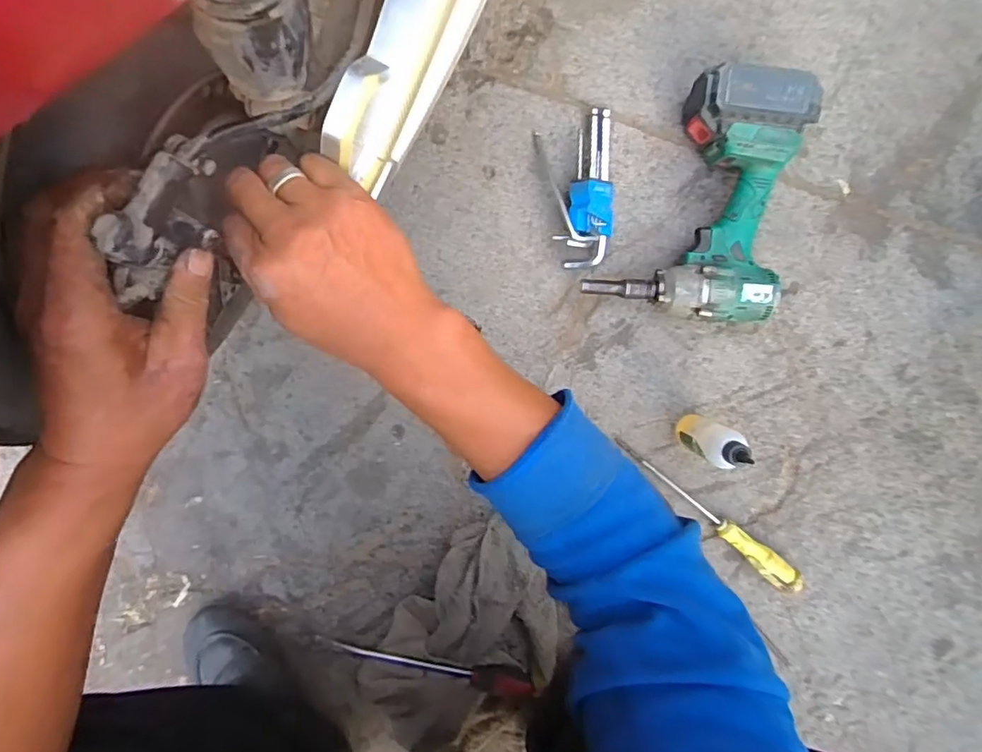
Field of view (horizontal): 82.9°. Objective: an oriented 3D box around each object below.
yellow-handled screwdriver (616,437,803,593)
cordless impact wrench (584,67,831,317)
[{"bbox_3d":[0.244,0.158,0.629,0.258,0.034,0.028,37,95,-4],"label":"yellow-handled screwdriver"},{"bbox_3d":[0.225,-0.183,0.578,0.192,0.077,0.243,15,95,-3],"label":"cordless impact wrench"}]

